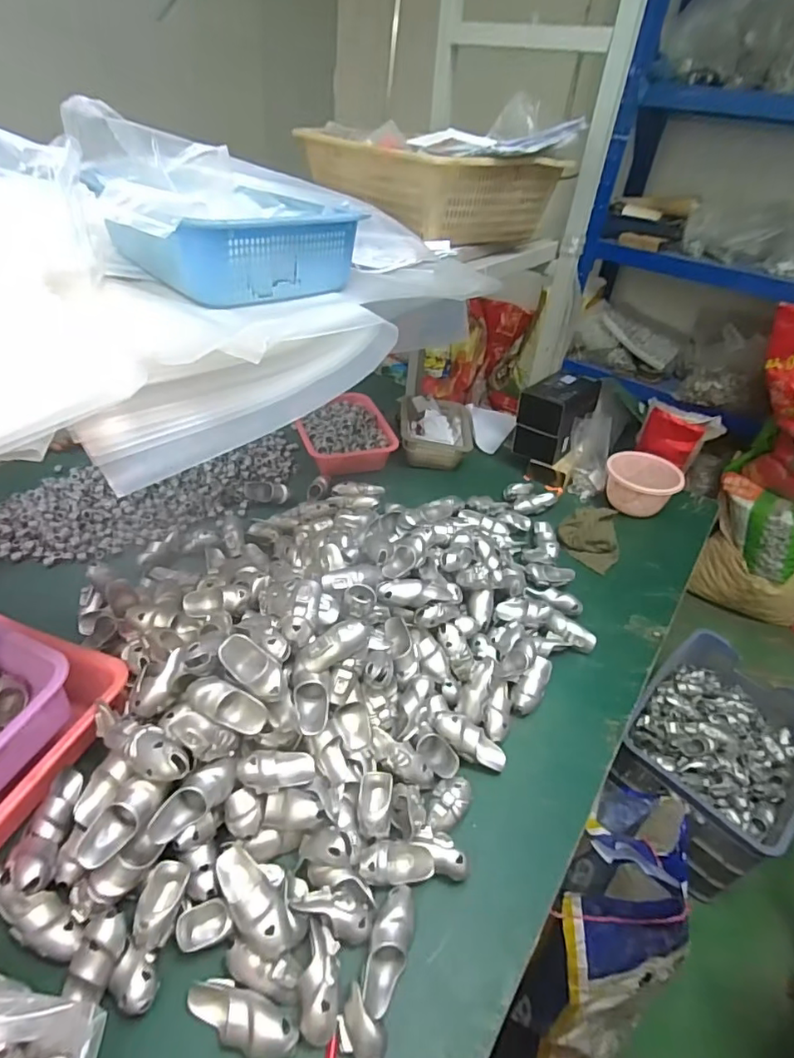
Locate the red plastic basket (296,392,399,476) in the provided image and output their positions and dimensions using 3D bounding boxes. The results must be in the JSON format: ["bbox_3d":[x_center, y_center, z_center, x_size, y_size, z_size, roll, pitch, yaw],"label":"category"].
[{"bbox_3d":[-0.118,-0.212,1.190,0.187,0.078,0.206,-7,41,-17],"label":"red plastic basket"}]

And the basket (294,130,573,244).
[{"bbox_3d":[0.048,-0.552,0.861,0.263,0.108,0.333,-22,48,-31],"label":"basket"}]

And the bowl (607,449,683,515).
[{"bbox_3d":[0.503,-0.098,1.112,0.143,0.084,0.126,30,44,25],"label":"bowl"}]

